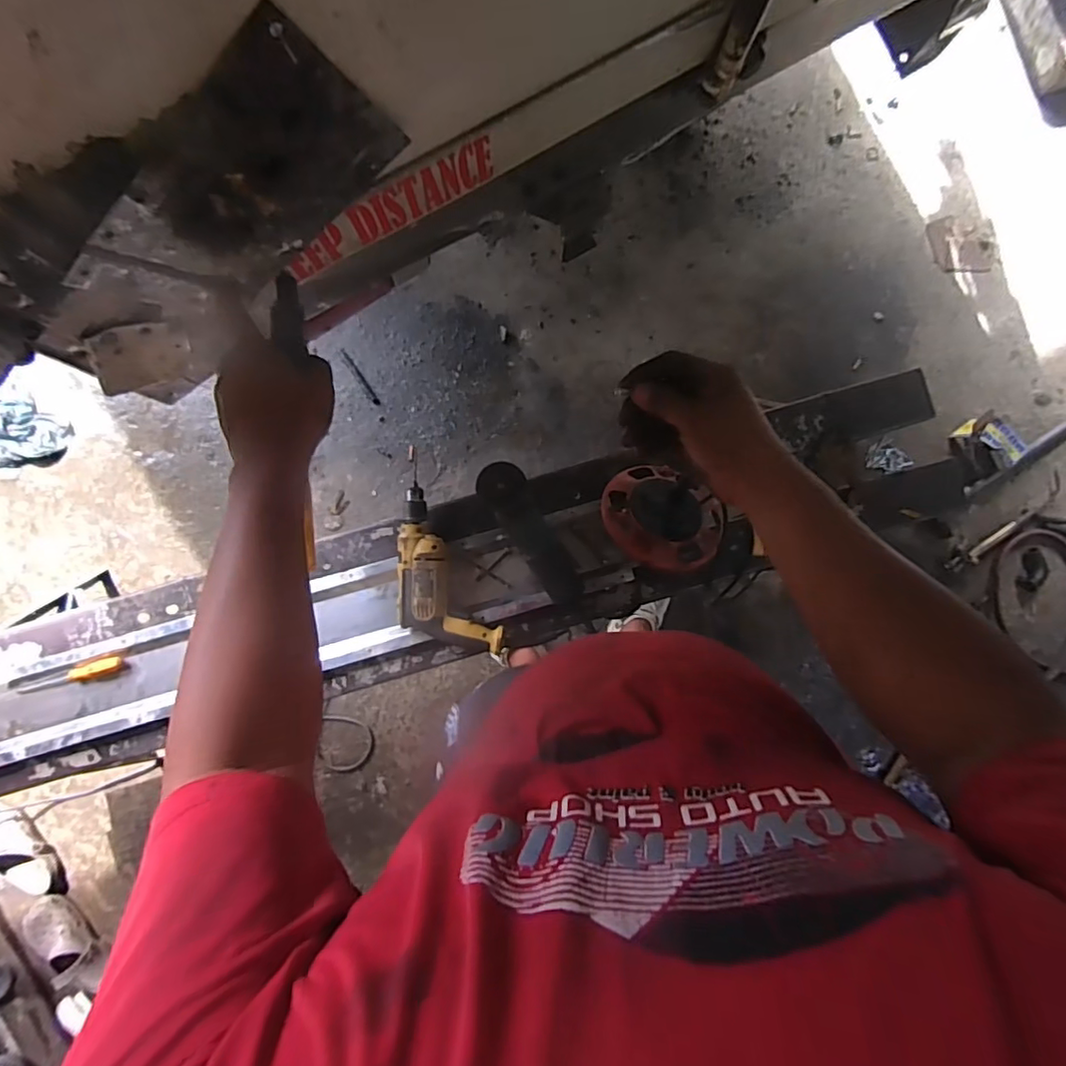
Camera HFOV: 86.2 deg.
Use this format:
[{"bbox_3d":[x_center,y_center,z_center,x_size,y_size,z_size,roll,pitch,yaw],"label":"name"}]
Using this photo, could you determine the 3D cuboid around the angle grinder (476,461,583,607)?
[{"bbox_3d":[0.002,0.006,0.979,0.079,0.067,0.277,-32,91,-2],"label":"angle grinder"}]

